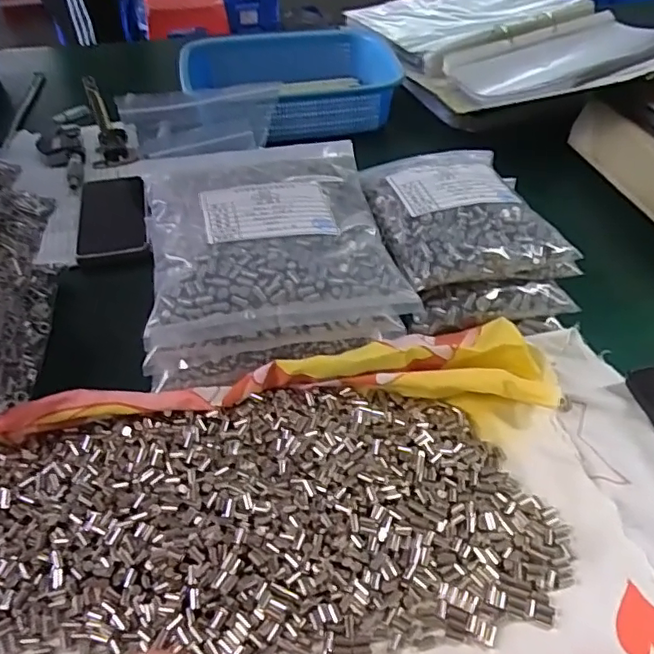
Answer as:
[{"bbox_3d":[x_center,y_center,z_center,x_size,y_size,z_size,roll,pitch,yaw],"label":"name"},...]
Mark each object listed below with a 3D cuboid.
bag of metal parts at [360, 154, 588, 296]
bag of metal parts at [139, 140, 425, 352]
[{"bbox_3d":[0.110,-0.106,0.505,0.134,0.035,0.175,-10,46,-9],"label":"bag of metal parts"},{"bbox_3d":[-0.051,-0.089,0.481,0.185,0.051,0.221,-9,45,-8],"label":"bag of metal parts"}]

